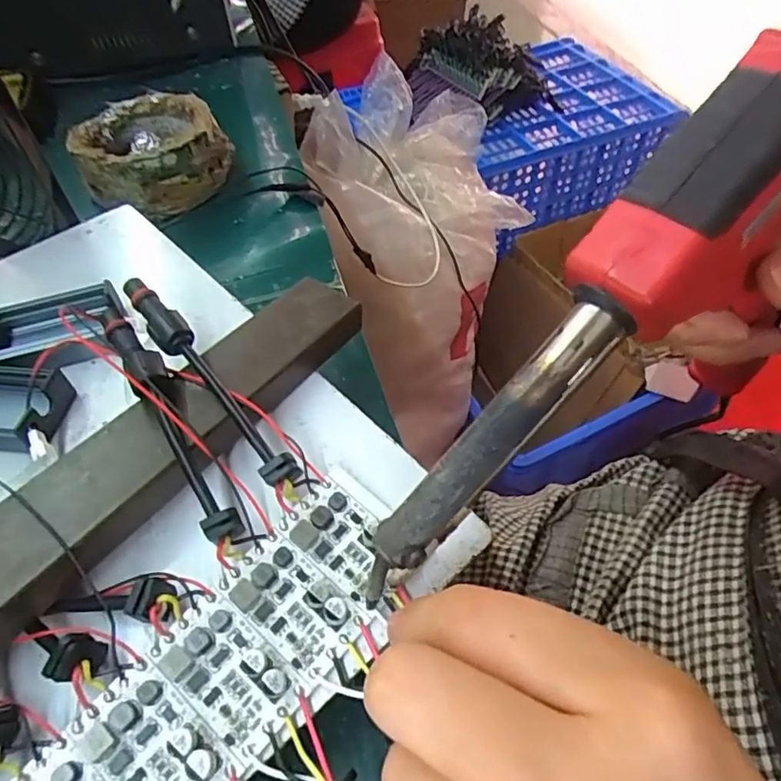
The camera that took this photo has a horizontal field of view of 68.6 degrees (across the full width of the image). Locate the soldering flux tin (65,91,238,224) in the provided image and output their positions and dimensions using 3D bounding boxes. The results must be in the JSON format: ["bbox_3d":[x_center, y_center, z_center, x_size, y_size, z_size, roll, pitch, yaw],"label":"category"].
[{"bbox_3d":[-0.149,-0.148,0.357,0.085,0.038,0.078,-32,57,-22],"label":"soldering flux tin"}]

